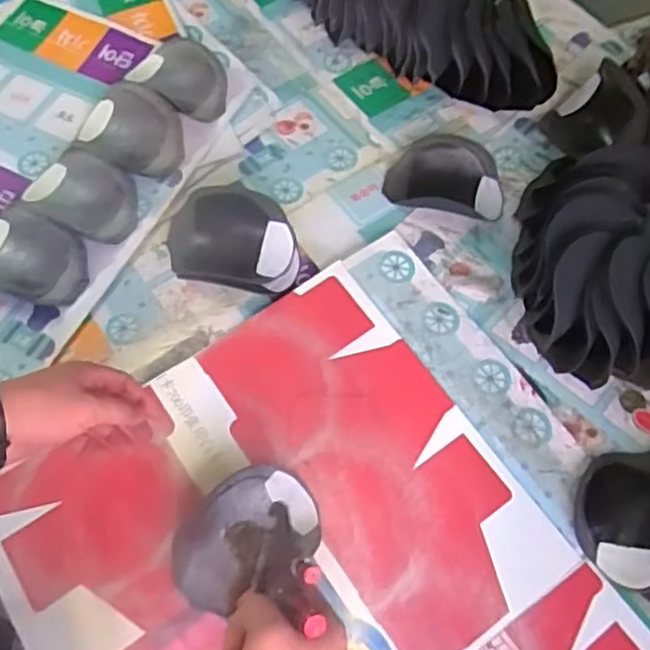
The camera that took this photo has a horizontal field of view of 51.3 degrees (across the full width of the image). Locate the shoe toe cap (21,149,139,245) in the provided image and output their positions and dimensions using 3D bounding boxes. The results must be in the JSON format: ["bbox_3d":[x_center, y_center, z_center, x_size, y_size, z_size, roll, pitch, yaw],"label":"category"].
[{"bbox_3d":[-0.294,-0.156,0.825,0.145,0.032,0.102,32,66,14],"label":"shoe toe cap"}]

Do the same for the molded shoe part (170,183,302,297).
[{"bbox_3d":[-0.108,-0.090,0.754,0.155,0.070,0.103,14,63,6],"label":"molded shoe part"}]

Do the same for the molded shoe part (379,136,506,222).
[{"bbox_3d":[0.146,-0.180,0.807,0.140,0.046,0.100,6,63,2],"label":"molded shoe part"}]

